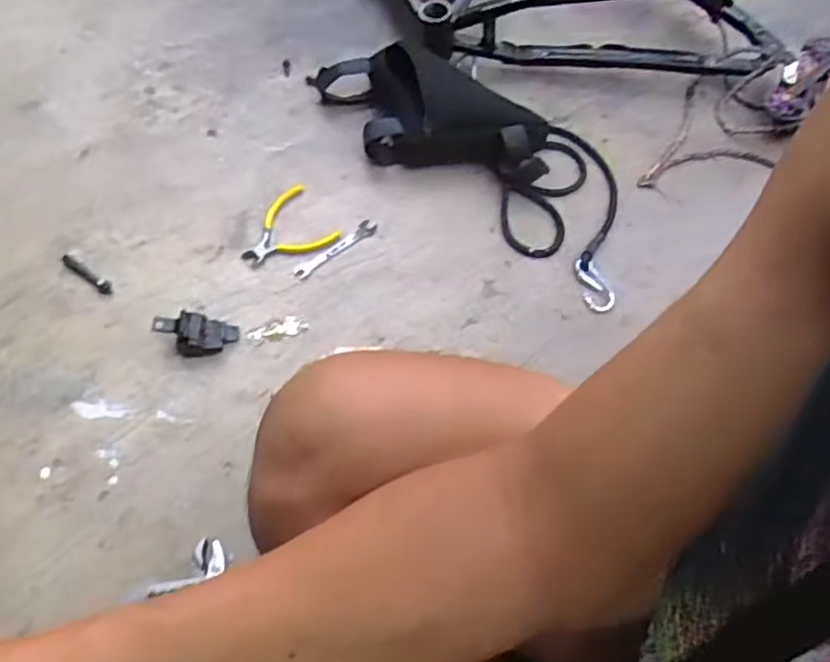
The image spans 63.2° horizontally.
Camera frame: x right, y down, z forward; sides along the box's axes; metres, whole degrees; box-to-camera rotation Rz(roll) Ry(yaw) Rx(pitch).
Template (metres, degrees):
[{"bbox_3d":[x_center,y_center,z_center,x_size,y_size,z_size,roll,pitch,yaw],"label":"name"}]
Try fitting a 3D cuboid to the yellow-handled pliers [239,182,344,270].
[{"bbox_3d":[-0.154,-0.117,0.783,0.107,0.008,0.091,-33,68,-20],"label":"yellow-handled pliers"}]

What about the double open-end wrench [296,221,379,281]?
[{"bbox_3d":[-0.090,-0.094,0.779,0.108,0.004,0.022,-38,69,-21],"label":"double open-end wrench"}]

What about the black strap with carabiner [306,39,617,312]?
[{"bbox_3d":[0.092,-0.241,0.832,0.466,0.060,0.218,35,65,15],"label":"black strap with carabiner"}]

